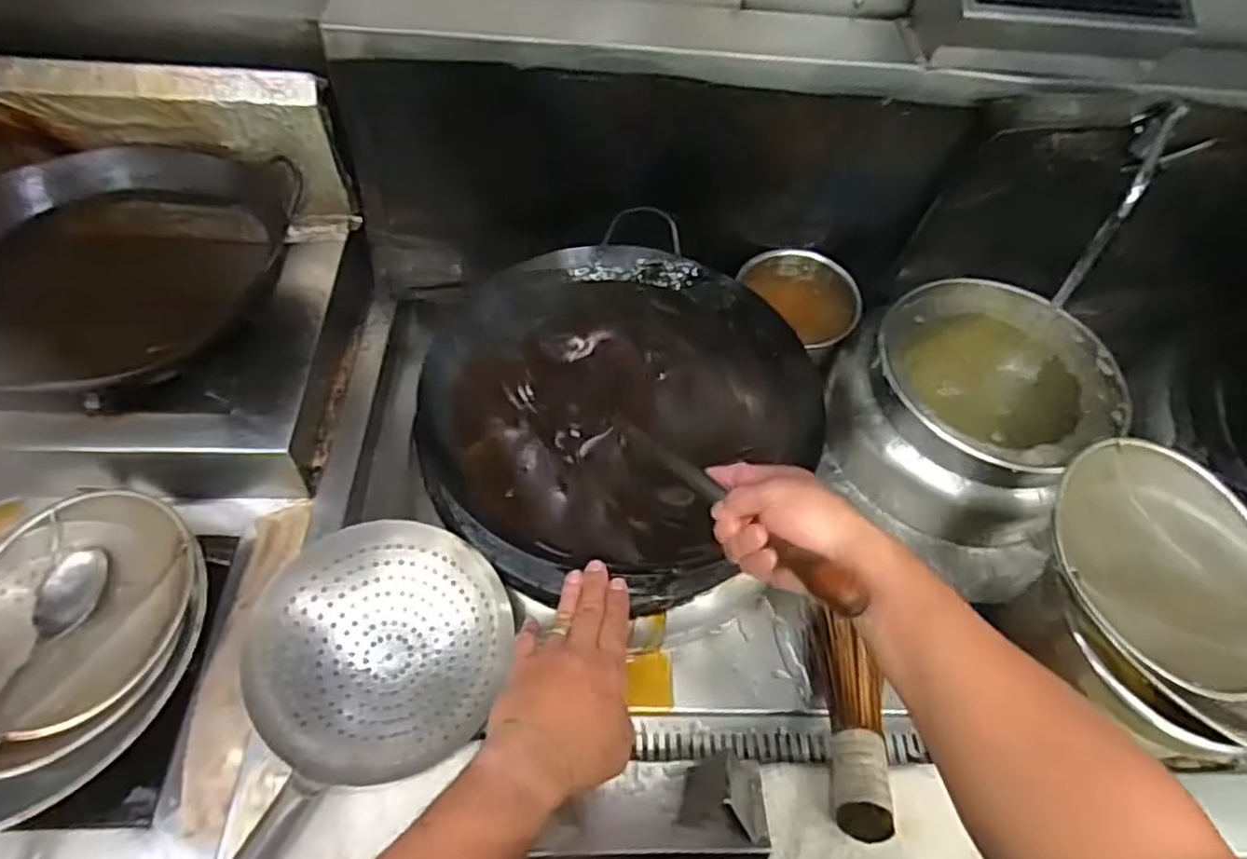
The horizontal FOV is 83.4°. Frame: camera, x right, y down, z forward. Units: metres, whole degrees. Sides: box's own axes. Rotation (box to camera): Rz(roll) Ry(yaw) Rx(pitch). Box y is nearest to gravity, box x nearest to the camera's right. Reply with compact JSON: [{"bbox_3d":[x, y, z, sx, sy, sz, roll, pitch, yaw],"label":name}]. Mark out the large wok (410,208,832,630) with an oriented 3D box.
[{"bbox_3d":[-0.009,-0.021,0.809,0.392,0.112,0.423,3,55,-4],"label":"large wok"}]

